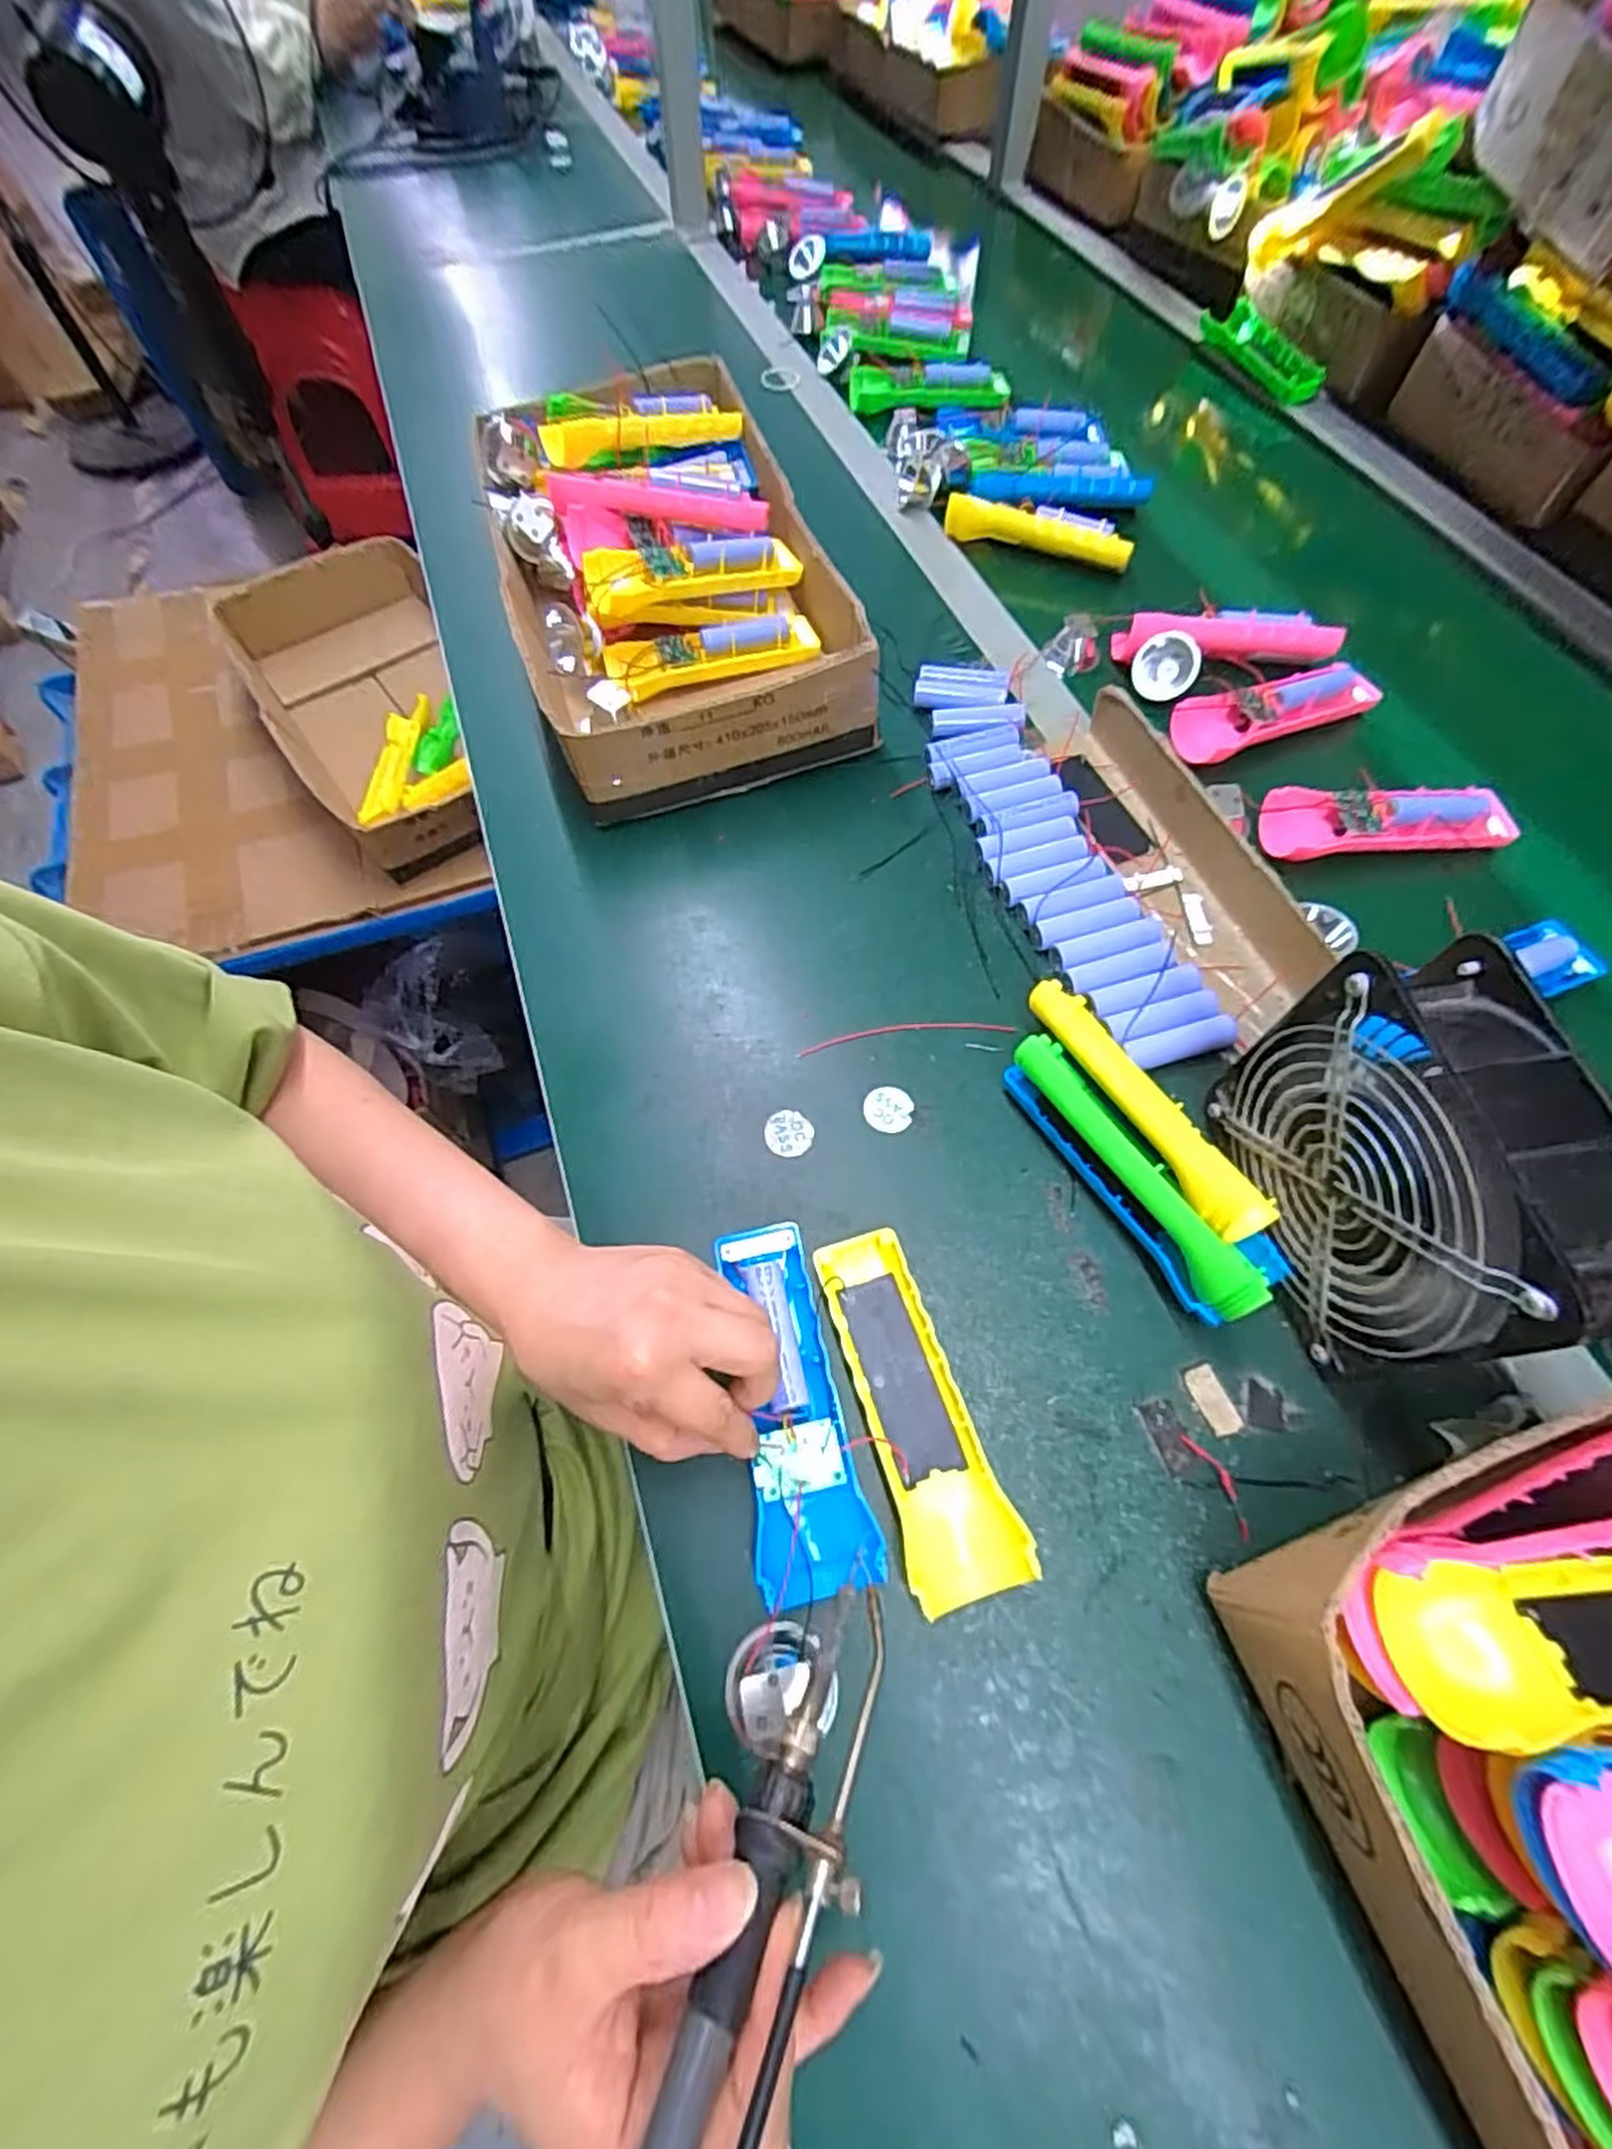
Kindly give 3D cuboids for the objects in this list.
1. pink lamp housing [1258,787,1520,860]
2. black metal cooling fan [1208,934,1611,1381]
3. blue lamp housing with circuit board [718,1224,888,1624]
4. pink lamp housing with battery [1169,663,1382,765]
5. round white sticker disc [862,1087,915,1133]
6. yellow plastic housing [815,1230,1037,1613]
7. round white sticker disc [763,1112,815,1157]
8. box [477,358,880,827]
[{"bbox_3d":[0.378,-0.163,0.513,0.156,0.035,0.042,-2,63,1],"label":"pink lamp housing"},{"bbox_3d":[0.250,0.044,0.333,0.062,0.148,0.144,-10,63,-3],"label":"black metal cooling fan"},{"bbox_3d":[-0.006,0.144,0.354,0.049,0.033,0.156,-10,64,-2],"label":"blue lamp housing with circuit board"},{"bbox_3d":[0.329,-0.258,0.558,0.162,0.026,0.037,-18,63,-6],"label":"pink lamp housing with battery"},{"bbox_3d":[0.045,0.019,0.437,0.027,0.004,0.027,-1,63,2],"label":"round white sticker disc"},{"bbox_3d":[0.047,0.150,0.358,0.048,0.024,0.155,-19,64,-7],"label":"yellow plastic housing"},{"bbox_3d":[-0.010,0.032,0.432,0.024,0.004,0.027,-34,66,-14],"label":"round white sticker disc"},{"bbox_3d":[-0.107,-0.385,0.596,0.224,0.099,0.411,-17,63,-6],"label":"box"}]

